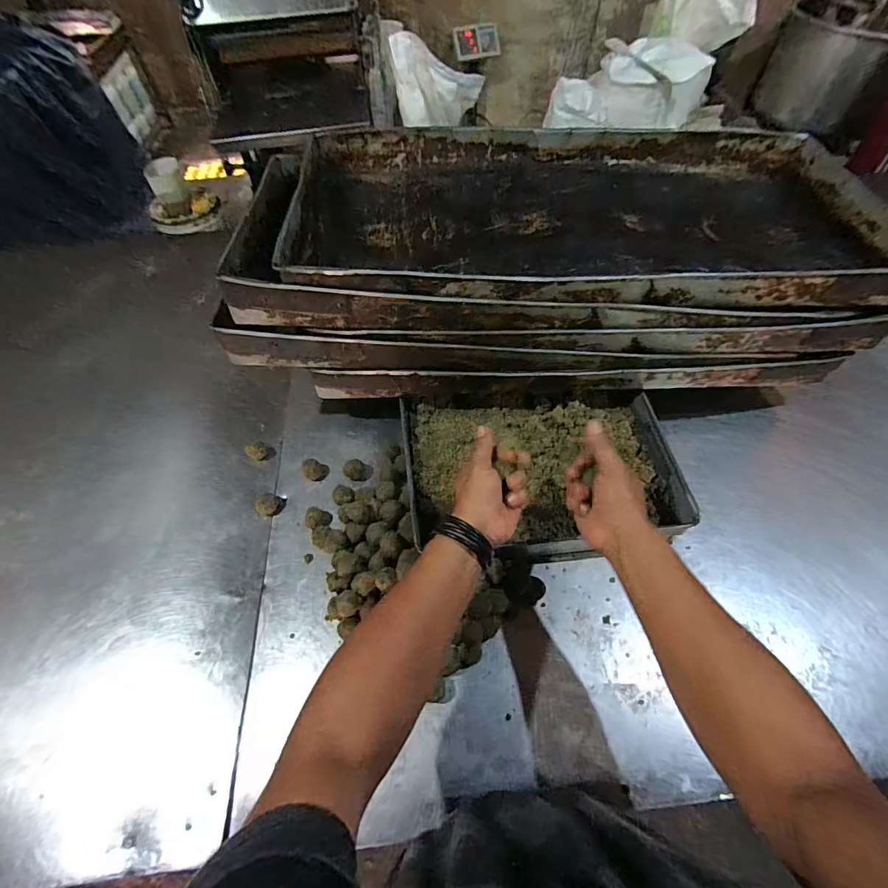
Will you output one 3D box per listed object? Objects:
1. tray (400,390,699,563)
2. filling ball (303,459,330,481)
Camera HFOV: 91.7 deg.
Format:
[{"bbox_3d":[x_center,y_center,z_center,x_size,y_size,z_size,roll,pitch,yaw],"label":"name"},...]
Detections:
[{"bbox_3d":[0.133,0.027,0.626,0.366,0.065,0.259,-6,55,-3],"label":"tray"},{"bbox_3d":[-0.197,0.038,0.662,0.036,0.024,0.029,-35,61,-19],"label":"filling ball"}]

